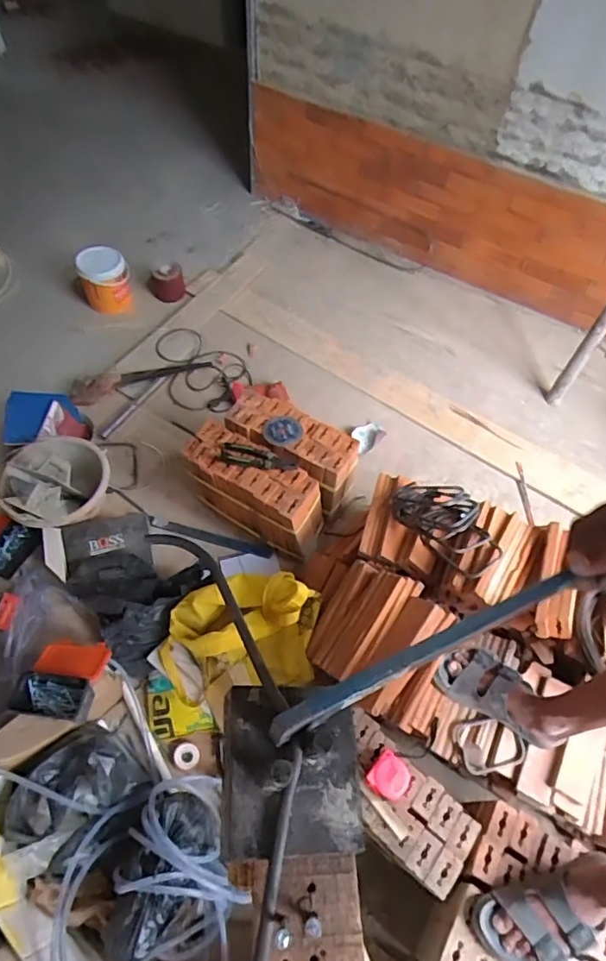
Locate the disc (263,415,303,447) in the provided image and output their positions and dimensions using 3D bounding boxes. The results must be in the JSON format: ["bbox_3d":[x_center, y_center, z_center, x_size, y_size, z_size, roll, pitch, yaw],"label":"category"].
[{"bbox_3d":[-0.051,-0.128,1.372,0.095,0.008,0.104,1,57,-2],"label":"disc"}]

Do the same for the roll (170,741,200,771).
[{"bbox_3d":[-0.253,0.592,1.168,0.061,0.021,0.053,-6,57,-7],"label":"roll"}]

